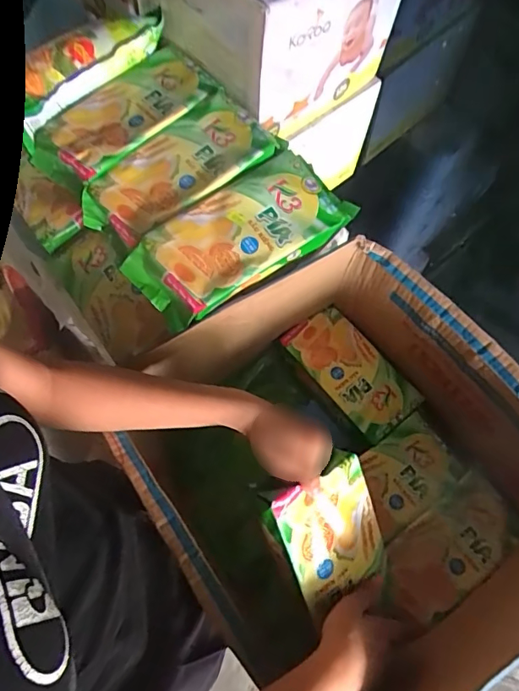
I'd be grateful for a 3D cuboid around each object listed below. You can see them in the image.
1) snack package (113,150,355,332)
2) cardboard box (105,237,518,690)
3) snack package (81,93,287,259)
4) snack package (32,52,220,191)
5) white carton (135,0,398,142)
[{"bbox_3d":[-0.022,-0.122,0.541,0.256,0.056,0.108,-33,71,-13],"label":"snack package"},{"bbox_3d":[0.093,0.142,0.572,0.395,0.227,0.423,-35,69,-13],"label":"cardboard box"},{"bbox_3d":[-0.093,-0.203,0.559,0.234,0.055,0.108,-33,71,-13],"label":"snack package"},{"bbox_3d":[-0.165,-0.273,0.587,0.214,0.057,0.108,-38,72,-14],"label":"snack package"},{"bbox_3d":[0.009,-0.436,0.599,0.267,0.204,0.242,42,73,16],"label":"white carton"}]

